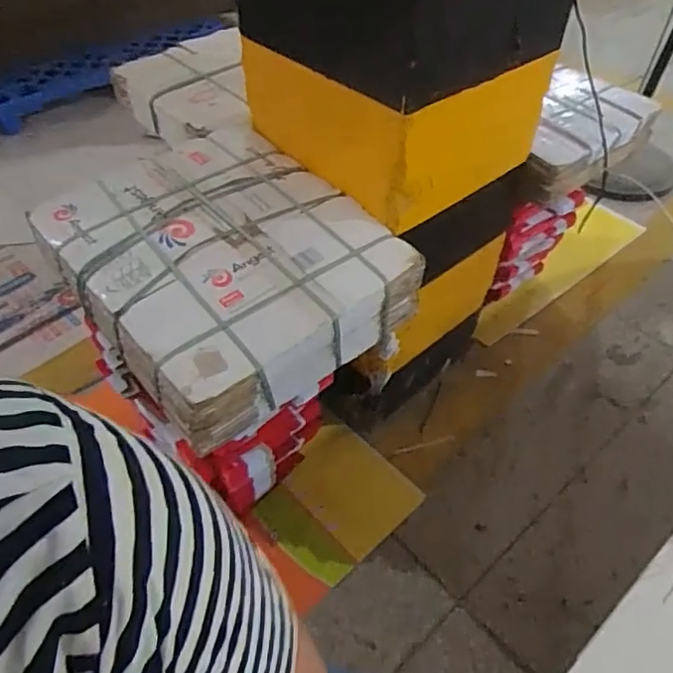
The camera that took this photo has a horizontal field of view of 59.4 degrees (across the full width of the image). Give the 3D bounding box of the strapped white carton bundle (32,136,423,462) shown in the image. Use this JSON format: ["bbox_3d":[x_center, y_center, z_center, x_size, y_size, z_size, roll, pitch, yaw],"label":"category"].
[{"bbox_3d":[-0.184,-0.123,0.996,0.450,0.149,0.497,-31,54,-27],"label":"strapped white carton bundle"}]

